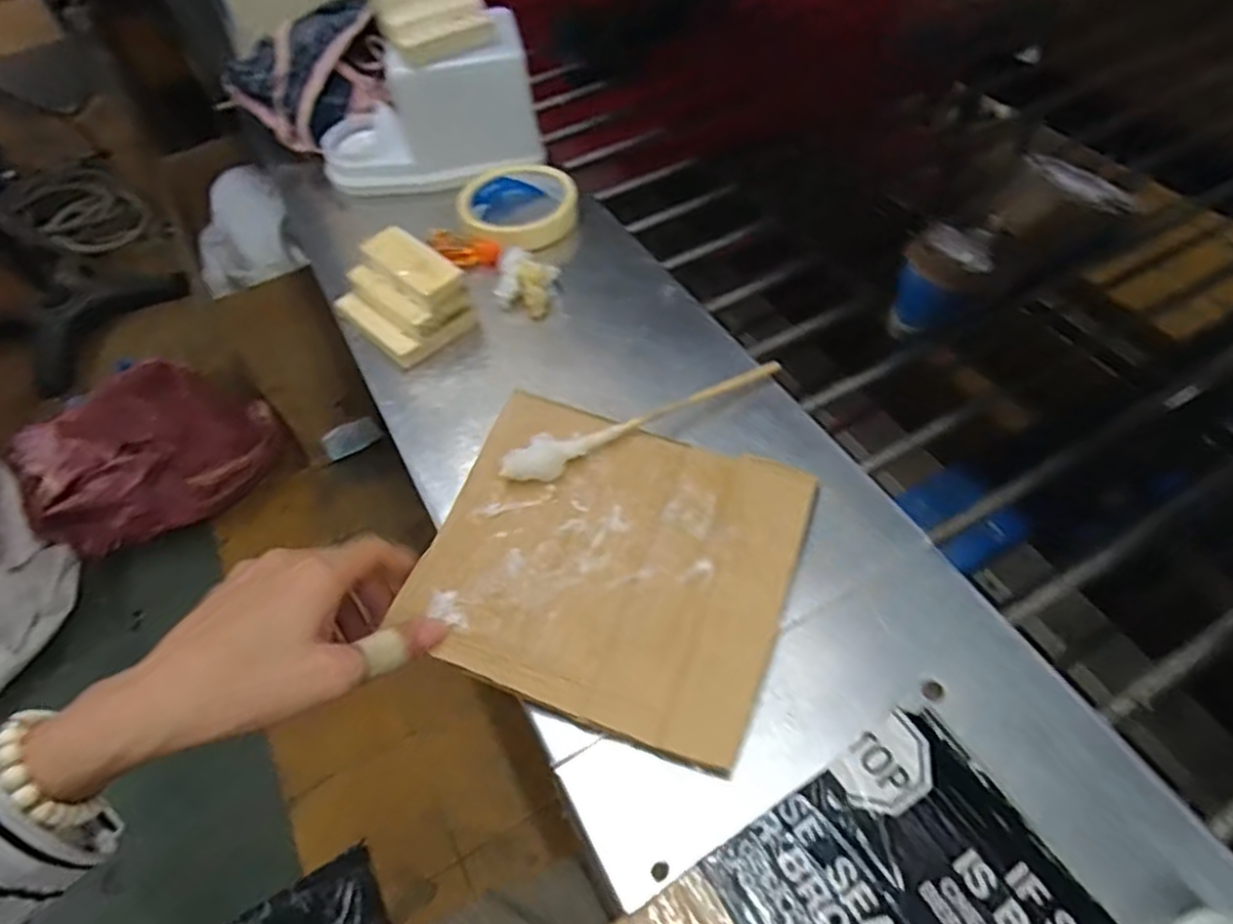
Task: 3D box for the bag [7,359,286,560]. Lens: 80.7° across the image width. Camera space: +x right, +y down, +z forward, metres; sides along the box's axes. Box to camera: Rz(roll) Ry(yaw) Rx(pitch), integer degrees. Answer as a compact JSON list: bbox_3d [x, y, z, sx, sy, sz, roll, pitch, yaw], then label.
[{"bbox_3d":[-0.927,-0.026,1.421,0.355,0.147,0.430,31,62,25],"label":"bag"}]

